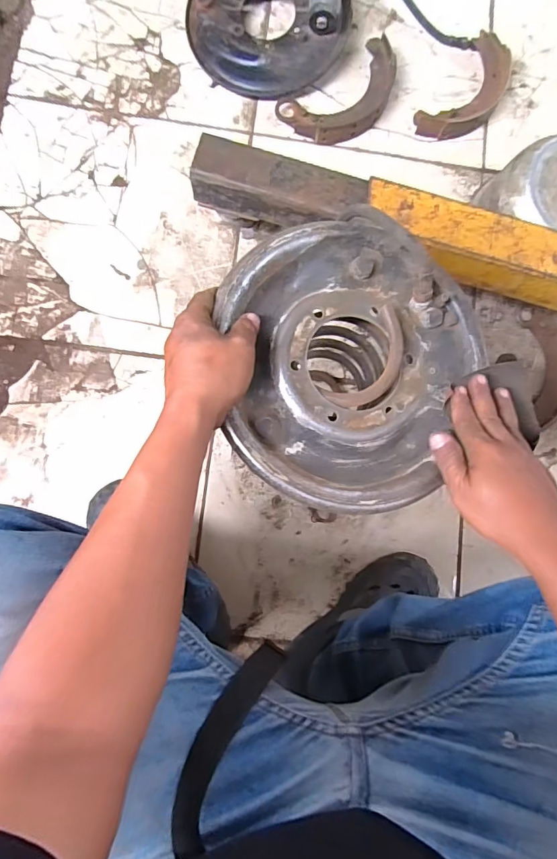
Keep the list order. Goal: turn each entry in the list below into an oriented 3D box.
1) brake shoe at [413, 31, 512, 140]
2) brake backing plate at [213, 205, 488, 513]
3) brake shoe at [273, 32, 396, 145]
[{"bbox_3d":[0.331,-0.580,0.786,0.097,0.035,0.215,38,84,0],"label":"brake shoe"},{"bbox_3d":[0.060,-0.065,0.416,0.237,0.050,0.257,0,86,-4],"label":"brake backing plate"},{"bbox_3d":[0.116,-0.560,0.771,0.216,0.033,0.119,-34,89,-5],"label":"brake shoe"}]

